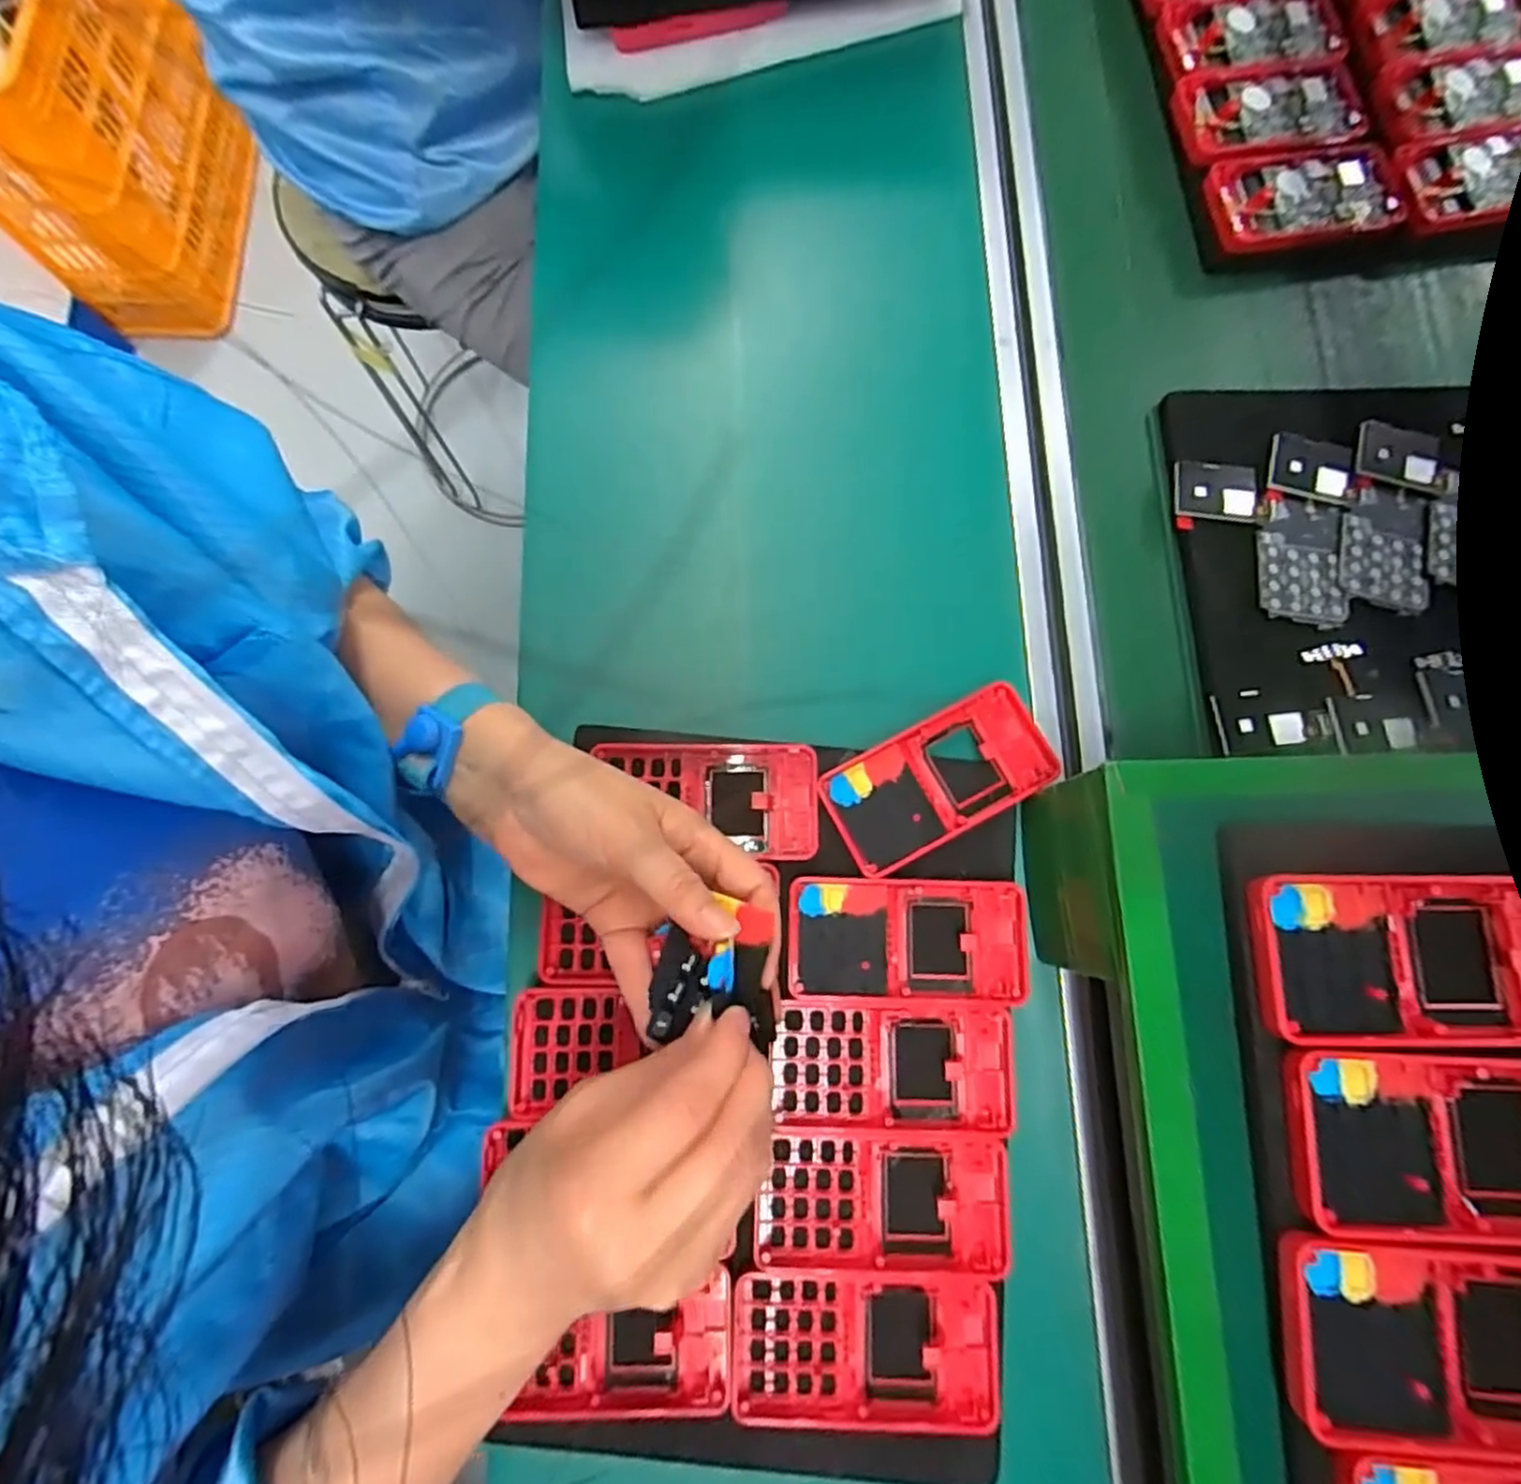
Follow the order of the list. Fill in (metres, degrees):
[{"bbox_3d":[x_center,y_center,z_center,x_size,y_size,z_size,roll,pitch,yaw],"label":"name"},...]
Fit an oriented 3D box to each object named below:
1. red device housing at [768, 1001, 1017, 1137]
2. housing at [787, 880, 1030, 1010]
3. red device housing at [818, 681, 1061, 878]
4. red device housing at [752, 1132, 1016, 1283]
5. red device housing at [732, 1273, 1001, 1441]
[{"bbox_3d":[0.067,0.163,0.365,0.119,0.013,0.059,3,78,-1],"label":"red device housing"},{"bbox_3d":[0.077,0.103,0.379,0.124,0.018,0.061,2,78,-1],"label":"housing"},{"bbox_3d":[0.098,0.019,0.392,0.125,0.006,0.062,-28,80,-7],"label":"red device housing"},{"bbox_3d":[0.060,0.224,0.353,0.120,0.012,0.060,2,78,-1],"label":"red device housing"},{"bbox_3d":[0.050,0.285,0.345,0.124,0.022,0.061,1,78,-1],"label":"red device housing"}]

